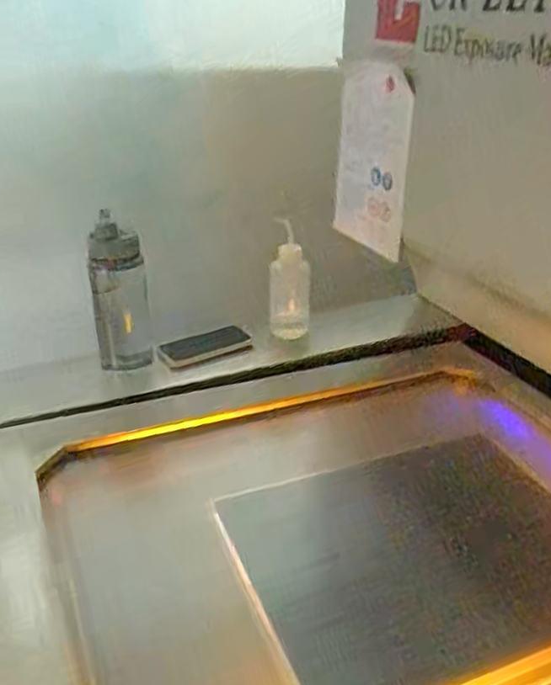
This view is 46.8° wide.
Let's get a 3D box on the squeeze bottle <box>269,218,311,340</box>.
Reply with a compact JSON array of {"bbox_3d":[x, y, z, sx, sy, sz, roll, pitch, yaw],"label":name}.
[{"bbox_3d":[0.027,-0.115,1.205,0.074,0.203,0.096,1,28,3],"label":"squeeze bottle"}]

